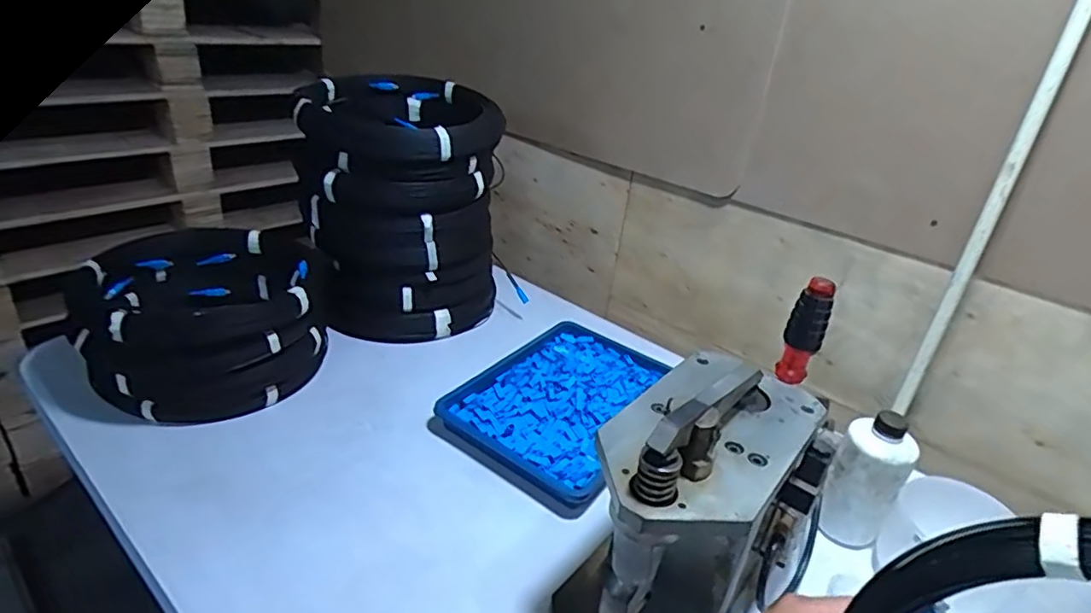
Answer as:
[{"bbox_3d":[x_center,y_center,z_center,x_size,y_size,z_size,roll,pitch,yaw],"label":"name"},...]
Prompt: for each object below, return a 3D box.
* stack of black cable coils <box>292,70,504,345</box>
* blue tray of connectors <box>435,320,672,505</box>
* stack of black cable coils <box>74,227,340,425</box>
[{"bbox_3d":[-0.227,-0.154,0.978,0.271,0.363,0.267,1,29,-11],"label":"stack of black cable coils"},{"bbox_3d":[0.033,0.130,0.857,0.232,0.037,0.323,23,32,26],"label":"blue tray of connectors"},{"bbox_3d":[-0.431,0.027,0.797,0.252,0.172,0.262,2,29,-10],"label":"stack of black cable coils"}]

